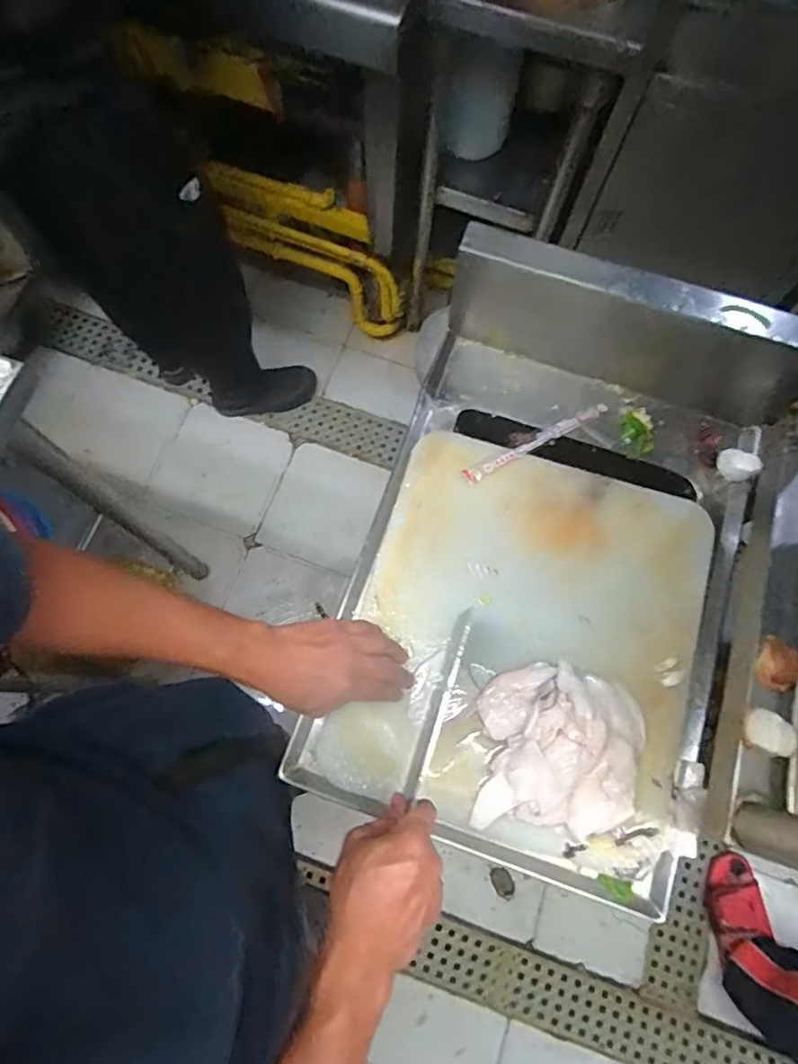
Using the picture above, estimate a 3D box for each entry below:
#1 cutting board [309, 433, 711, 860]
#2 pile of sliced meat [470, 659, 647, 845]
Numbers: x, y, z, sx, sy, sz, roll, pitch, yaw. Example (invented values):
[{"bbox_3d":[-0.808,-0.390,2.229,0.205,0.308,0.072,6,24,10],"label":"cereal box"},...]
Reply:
[{"bbox_3d":[0.139,0.105,0.602,0.355,0.026,0.374,16,75,3],"label":"cutting board"},{"bbox_3d":[0.156,0.213,0.564,0.153,0.045,0.157,14,74,1],"label":"pile of sliced meat"}]

